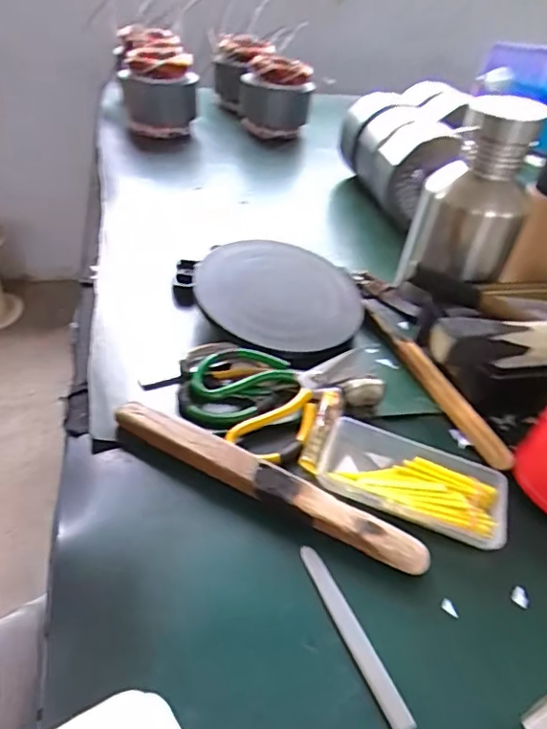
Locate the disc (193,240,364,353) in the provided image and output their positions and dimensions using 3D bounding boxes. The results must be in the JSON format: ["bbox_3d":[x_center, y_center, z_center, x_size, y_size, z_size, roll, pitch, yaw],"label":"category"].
[{"bbox_3d":[0.009,-0.087,0.627,0.197,0.024,0.192,3,44,-3],"label":"disc"}]

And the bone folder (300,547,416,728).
[{"bbox_3d":[0.054,0.185,0.370,0.018,0.010,0.130,-15,47,-20],"label":"bone folder"}]

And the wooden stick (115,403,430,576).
[{"bbox_3d":[-0.008,0.094,0.436,0.272,0.021,0.029,23,46,17],"label":"wooden stick"}]

